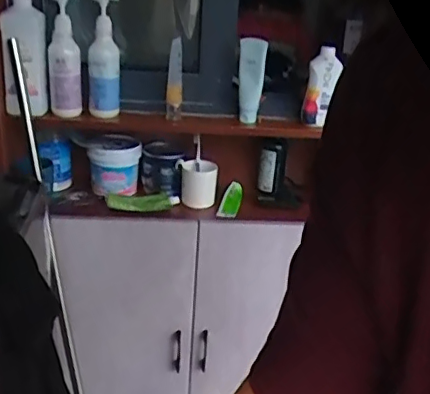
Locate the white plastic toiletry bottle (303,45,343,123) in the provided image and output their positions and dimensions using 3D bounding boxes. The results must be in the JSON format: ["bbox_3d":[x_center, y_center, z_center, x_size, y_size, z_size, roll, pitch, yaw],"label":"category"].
[{"bbox_3d":[0.230,-0.239,1.207,0.062,0.158,0.047,9,23,11],"label":"white plastic toiletry bottle"}]

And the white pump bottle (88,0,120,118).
[{"bbox_3d":[-0.231,-0.289,1.176,0.063,0.243,0.072,-2,23,-13],"label":"white pump bottle"}]

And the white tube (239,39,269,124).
[{"bbox_3d":[0.078,-0.250,1.220,0.056,0.180,0.039,7,23,6],"label":"white tube"}]

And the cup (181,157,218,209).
[{"bbox_3d":[-0.038,-0.034,1.346,0.085,0.097,0.081,5,23,1],"label":"cup"}]

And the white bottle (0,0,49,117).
[{"bbox_3d":[-0.390,-0.293,1.161,0.085,0.246,0.059,-3,-3,-17],"label":"white bottle"}]

